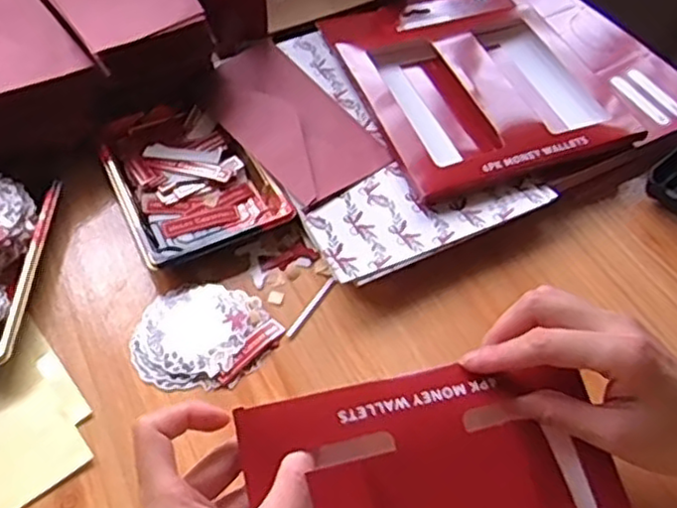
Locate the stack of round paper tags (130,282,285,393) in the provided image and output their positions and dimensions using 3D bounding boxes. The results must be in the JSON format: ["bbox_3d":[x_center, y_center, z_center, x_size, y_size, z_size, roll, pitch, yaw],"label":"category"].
[{"bbox_3d":[-0.090,0.054,0.467,0.096,0.006,0.080,2,53,0],"label":"stack of round paper tags"}]

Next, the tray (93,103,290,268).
[{"bbox_3d":[-0.117,-0.059,0.538,0.110,0.019,0.147,-22,57,-17],"label":"tray"}]

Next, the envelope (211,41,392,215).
[{"bbox_3d":[-0.040,-0.112,0.560,0.090,0.010,0.172,-29,61,-22],"label":"envelope"}]

